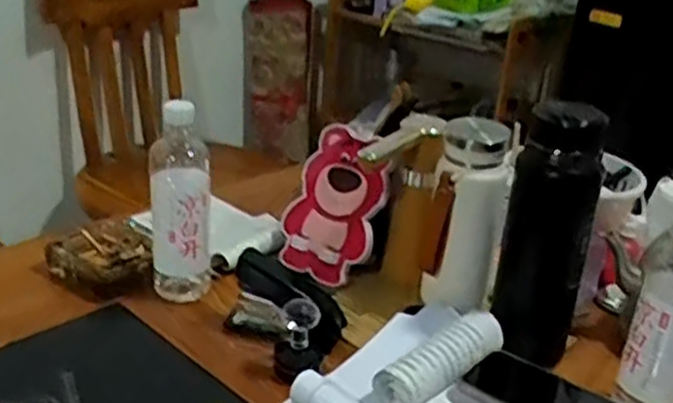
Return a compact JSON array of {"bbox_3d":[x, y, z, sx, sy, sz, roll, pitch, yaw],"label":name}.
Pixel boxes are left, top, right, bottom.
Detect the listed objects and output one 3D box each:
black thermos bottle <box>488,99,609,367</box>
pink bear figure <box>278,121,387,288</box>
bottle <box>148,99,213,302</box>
[{"bbox_3d":[0.211,0.041,0.768,0.081,0.294,0.066,7,25,6],"label":"black thermos bottle"},{"bbox_3d":[-0.005,0.001,0.916,0.123,0.182,0.022,21,2,31],"label":"pink bear figure"},{"bbox_3d":[-0.175,0.003,0.846,0.068,0.223,0.053,-2,25,-12],"label":"bottle"}]

